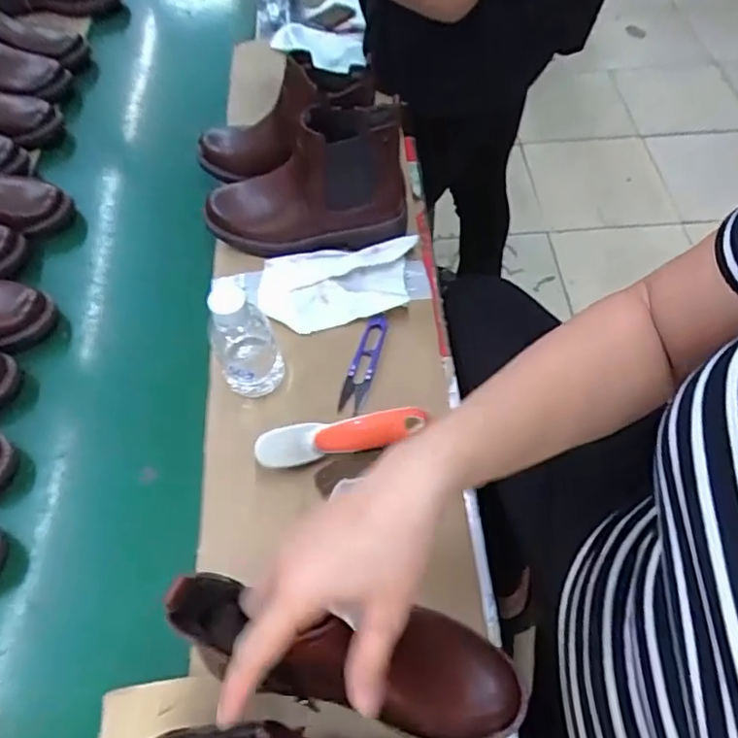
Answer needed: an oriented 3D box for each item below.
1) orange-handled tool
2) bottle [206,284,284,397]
[{"bbox_3d":[-0.024,0.063,0.555,0.158,0.039,0.030,-14,59,-7],"label":"orange-handled tool"},{"bbox_3d":[-0.117,-0.031,0.547,0.057,0.143,0.049,-17,59,-9],"label":"bottle"}]

